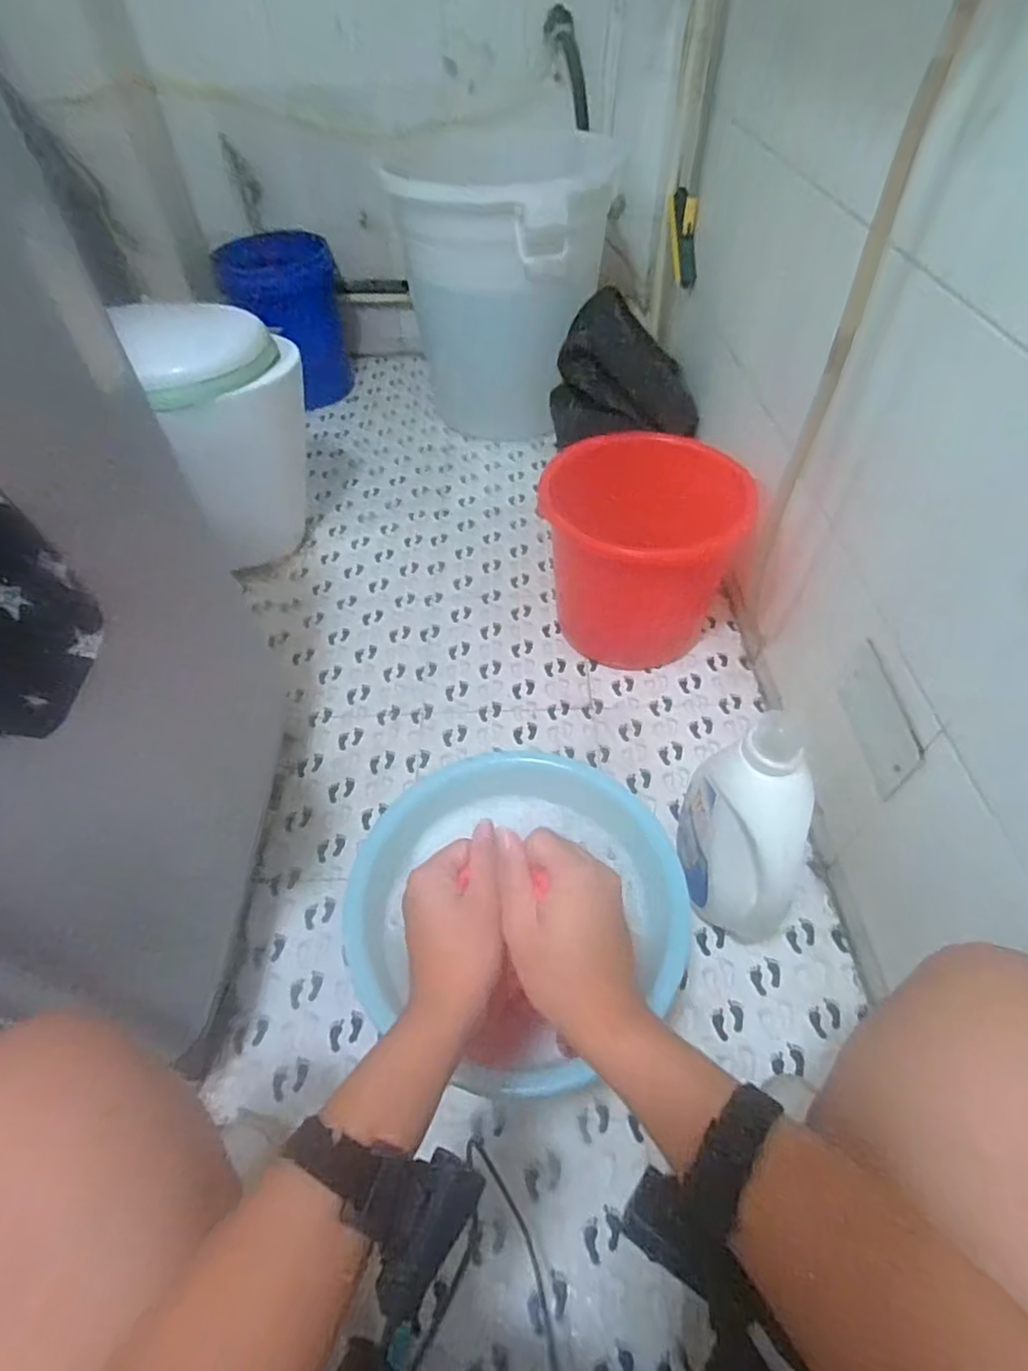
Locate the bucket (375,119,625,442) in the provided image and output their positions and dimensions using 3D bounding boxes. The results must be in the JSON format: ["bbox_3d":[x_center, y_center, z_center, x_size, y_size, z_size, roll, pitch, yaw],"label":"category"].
[{"bbox_3d":[-0.023,-1.032,1.659,0.503,0.564,0.471,0,51,-1],"label":"bucket"}]

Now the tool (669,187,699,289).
[{"bbox_3d":[0.395,-1.041,1.480,0.029,0.208,0.102,-9,10,-5],"label":"tool"}]

